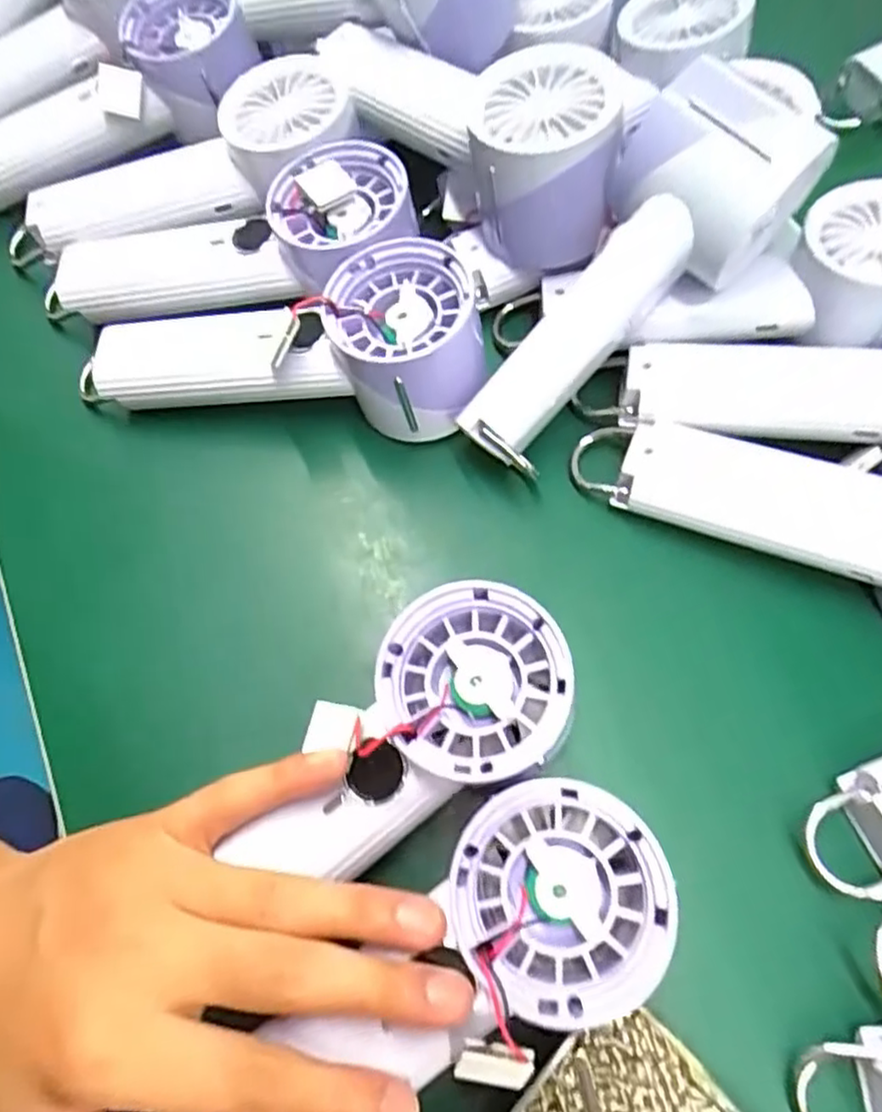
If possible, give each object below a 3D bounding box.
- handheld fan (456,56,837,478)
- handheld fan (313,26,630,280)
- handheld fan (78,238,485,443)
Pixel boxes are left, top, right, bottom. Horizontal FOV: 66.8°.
[{"bbox_3d":[0.071,-0.113,0.278,0.065,0.055,0.168,46,102,17],"label":"handheld fan"},{"bbox_3d":[0.021,-0.190,0.305,0.143,0.064,0.067,39,74,16],"label":"handheld fan"},{"bbox_3d":[-0.074,-0.092,0.309,0.193,0.062,0.063,1,67,15],"label":"handheld fan"}]

